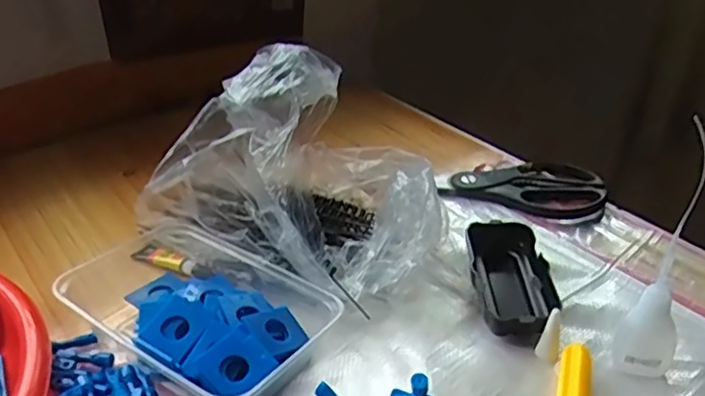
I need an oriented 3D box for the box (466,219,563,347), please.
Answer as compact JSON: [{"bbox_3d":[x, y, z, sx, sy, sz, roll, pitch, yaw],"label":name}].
[{"bbox_3d":[0.114,0.059,0.466,0.052,0.030,0.111,0,31,1],"label":"box"}]

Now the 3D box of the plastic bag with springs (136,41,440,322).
[{"bbox_3d":[-0.033,-0.031,0.506,0.225,0.143,0.173,13,34,21],"label":"plastic bag with springs"}]

